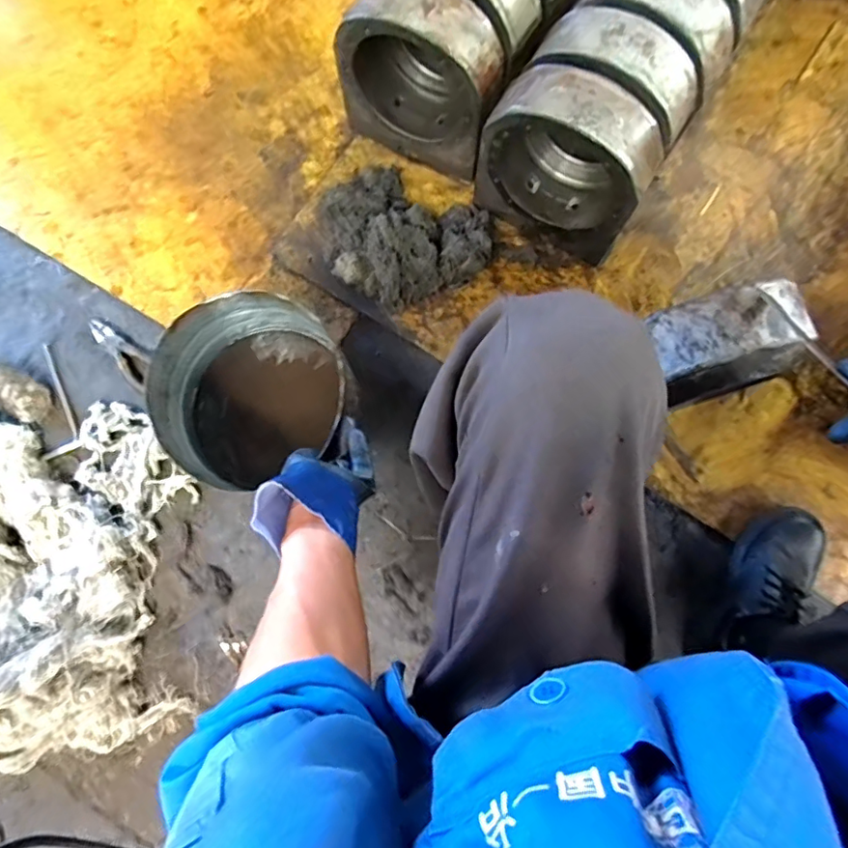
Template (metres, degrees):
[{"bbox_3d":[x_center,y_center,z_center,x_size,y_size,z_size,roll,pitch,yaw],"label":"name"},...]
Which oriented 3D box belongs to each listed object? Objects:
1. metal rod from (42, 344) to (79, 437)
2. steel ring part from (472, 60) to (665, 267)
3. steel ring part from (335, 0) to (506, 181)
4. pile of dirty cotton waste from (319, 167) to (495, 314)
[{"bbox_3d":[-0.564,-0.052,0.837,0.011,0.004,0.161,-25,81,-4],"label":"metal rod"},{"bbox_3d":[0.204,-0.367,0.764,0.224,0.248,0.116,30,81,5],"label":"steel ring part"},{"bbox_3d":[-0.002,-0.502,0.795,0.219,0.253,0.094,25,81,4],"label":"steel ring part"},{"bbox_3d":[-0.033,-0.291,0.835,0.263,0.080,0.206,24,80,4],"label":"pile of dirty cotton waste"}]

